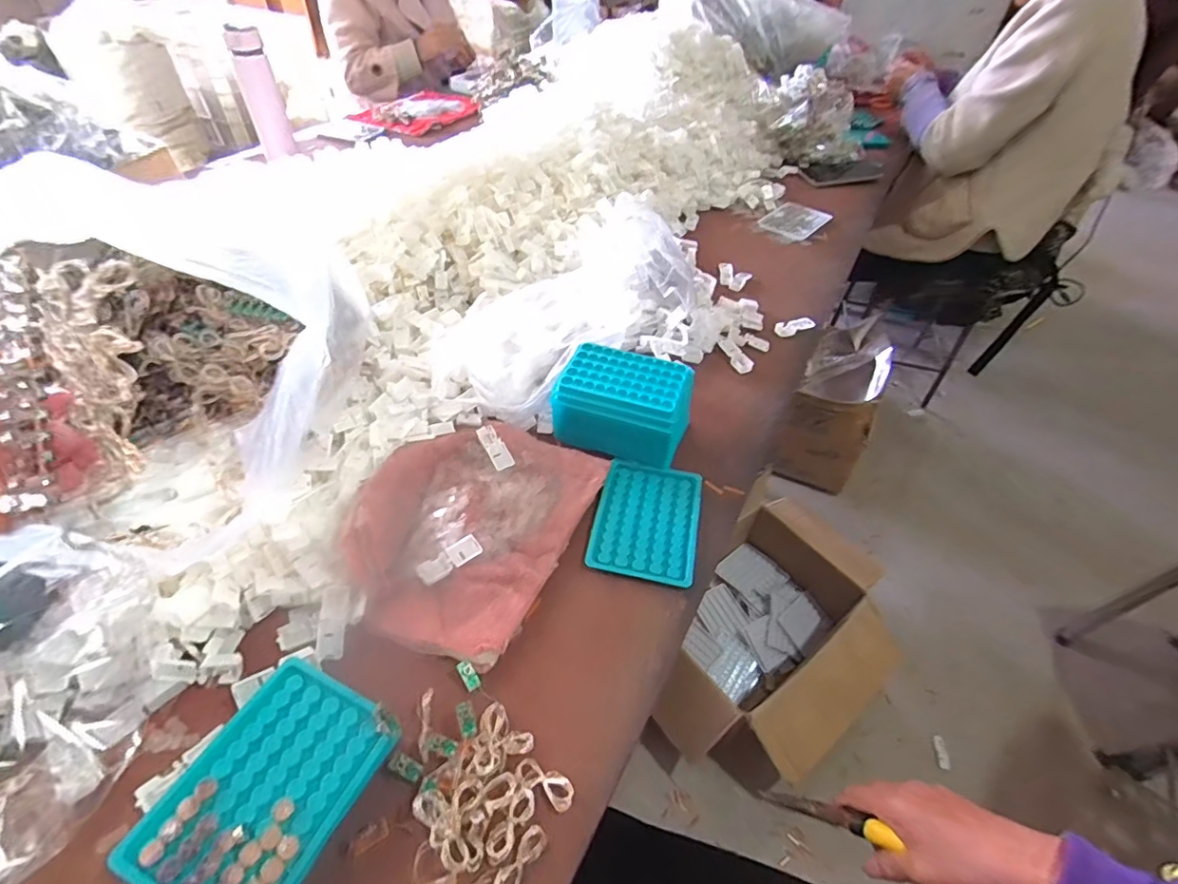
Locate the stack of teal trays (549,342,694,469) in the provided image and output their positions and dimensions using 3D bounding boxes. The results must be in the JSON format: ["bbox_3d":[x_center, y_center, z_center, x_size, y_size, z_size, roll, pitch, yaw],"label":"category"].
[{"bbox_3d":[0.039,-0.043,0.579,0.139,0.060,0.096,16,48,8],"label":"stack of teal trays"}]

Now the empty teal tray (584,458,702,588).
[{"bbox_3d":[0.057,0.073,0.525,0.097,0.013,0.129,12,47,8],"label":"empty teal tray"}]

